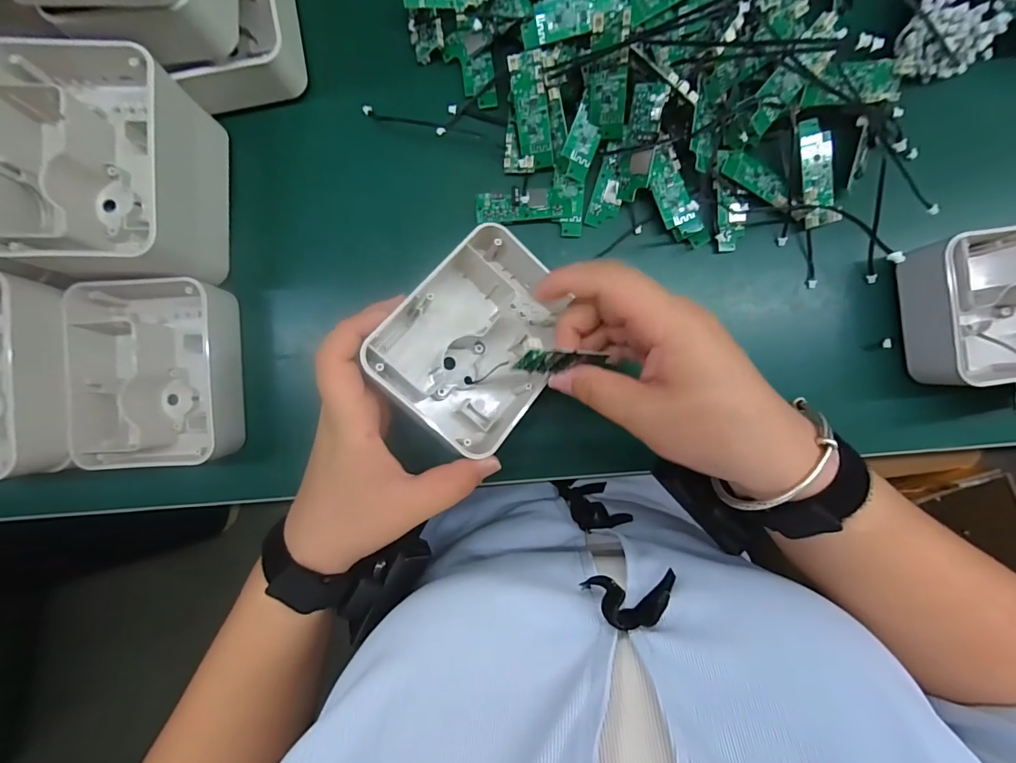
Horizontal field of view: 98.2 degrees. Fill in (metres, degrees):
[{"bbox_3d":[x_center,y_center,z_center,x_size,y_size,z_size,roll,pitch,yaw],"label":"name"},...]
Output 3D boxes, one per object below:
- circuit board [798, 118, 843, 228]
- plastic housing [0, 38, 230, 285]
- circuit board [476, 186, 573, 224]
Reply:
[{"bbox_3d":[0.219,-0.147,0.311,0.023,0.009,0.071,-15,102,1],"label":"circuit board"},{"bbox_3d":[-0.256,-0.138,0.294,0.097,0.079,0.142,1,89,2],"label":"plastic housing"},{"bbox_3d":[0.012,-0.130,0.323,0.069,0.005,0.023,-4,89,2],"label":"circuit board"}]

